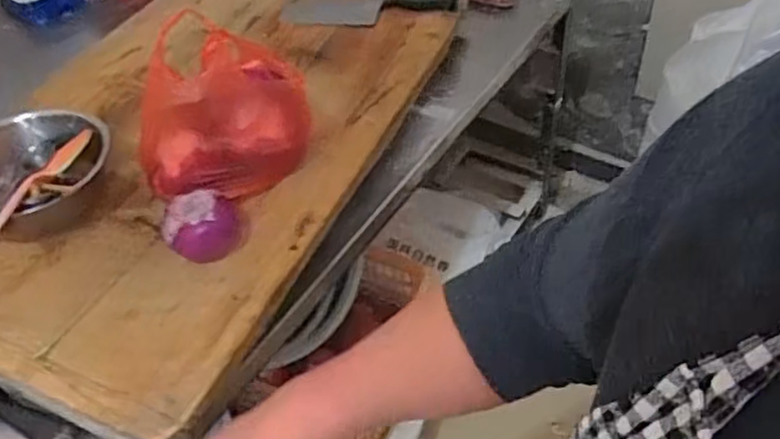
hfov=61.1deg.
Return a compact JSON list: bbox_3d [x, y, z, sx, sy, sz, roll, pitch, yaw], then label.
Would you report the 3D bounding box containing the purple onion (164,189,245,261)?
[{"bbox_3d":[-0.222,0.009,0.782,0.085,0.068,0.073,-15,48,-8],"label":"purple onion"}]

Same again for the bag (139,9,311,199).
[{"bbox_3d":[-0.217,-0.145,0.829,0.222,0.190,0.133,-23,50,-15],"label":"bag"}]

